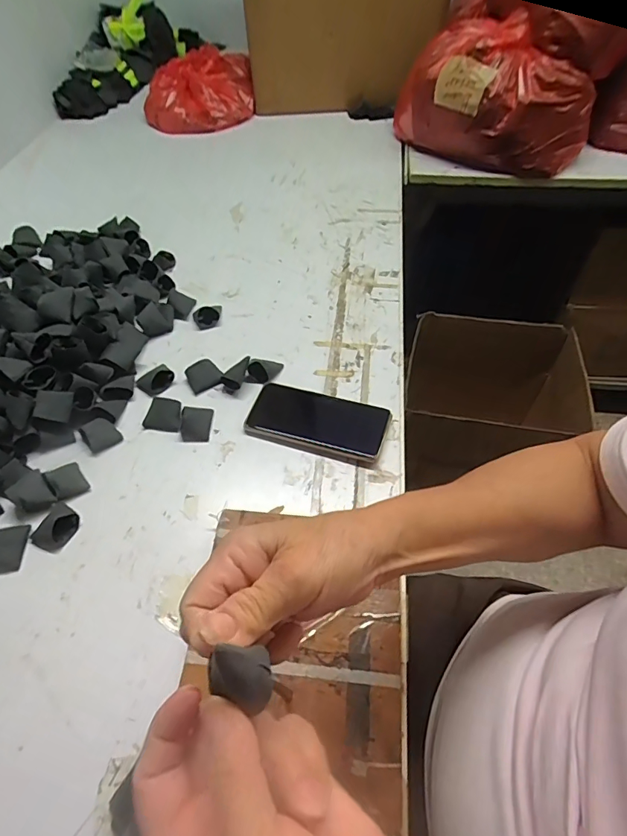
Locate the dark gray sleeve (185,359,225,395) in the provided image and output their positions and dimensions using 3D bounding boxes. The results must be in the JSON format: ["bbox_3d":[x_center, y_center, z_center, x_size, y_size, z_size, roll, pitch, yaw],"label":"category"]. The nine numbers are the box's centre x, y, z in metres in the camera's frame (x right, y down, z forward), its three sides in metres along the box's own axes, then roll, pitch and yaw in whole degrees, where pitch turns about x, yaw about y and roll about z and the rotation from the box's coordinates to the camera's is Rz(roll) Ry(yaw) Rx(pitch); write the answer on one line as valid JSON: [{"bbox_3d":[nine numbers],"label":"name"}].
[{"bbox_3d":[-0.139,-0.055,0.572,0.043,0.013,0.041,-25,57,-16],"label":"dark gray sleeve"}]

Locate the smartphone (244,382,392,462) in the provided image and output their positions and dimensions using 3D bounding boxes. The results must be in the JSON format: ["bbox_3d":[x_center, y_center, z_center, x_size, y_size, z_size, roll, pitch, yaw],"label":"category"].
[{"bbox_3d":[0.006,0.001,0.522,0.155,0.019,0.077,15,55,13],"label":"smartphone"}]

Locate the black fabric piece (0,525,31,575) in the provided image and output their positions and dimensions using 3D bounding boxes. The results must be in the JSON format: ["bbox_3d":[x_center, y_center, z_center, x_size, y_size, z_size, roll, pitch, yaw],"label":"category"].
[{"bbox_3d":[-0.303,0.126,0.437,0.031,0.023,0.046,-3,53,-1],"label":"black fabric piece"}]

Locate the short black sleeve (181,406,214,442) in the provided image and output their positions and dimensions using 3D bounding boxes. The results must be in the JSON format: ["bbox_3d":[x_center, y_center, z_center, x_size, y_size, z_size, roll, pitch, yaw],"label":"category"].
[{"bbox_3d":[-0.138,0.006,0.527,0.032,0.020,0.045,1,53,2],"label":"short black sleeve"}]

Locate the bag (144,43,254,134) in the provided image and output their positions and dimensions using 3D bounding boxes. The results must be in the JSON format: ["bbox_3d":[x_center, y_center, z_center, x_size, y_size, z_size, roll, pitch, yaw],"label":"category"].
[{"bbox_3d":[-0.277,-0.802,1.079,0.256,0.075,0.308,-9,54,-5],"label":"bag"}]

